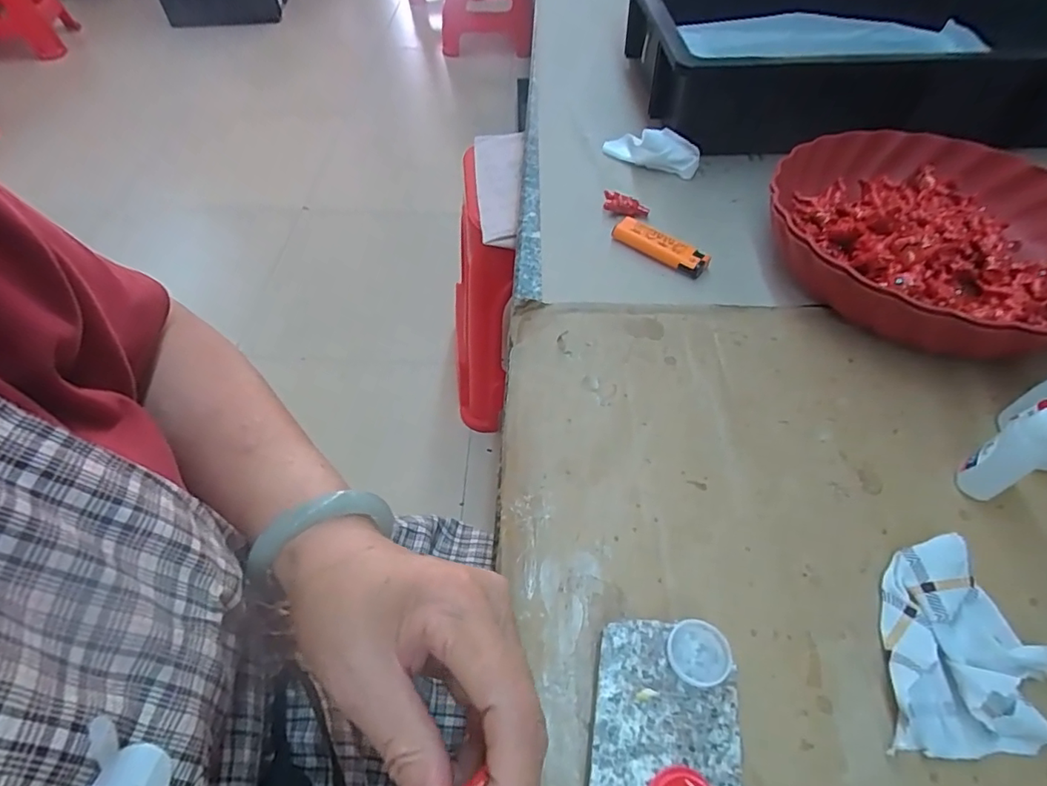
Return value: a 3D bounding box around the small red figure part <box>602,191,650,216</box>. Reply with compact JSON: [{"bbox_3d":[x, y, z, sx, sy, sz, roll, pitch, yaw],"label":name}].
[{"bbox_3d":[0.088,-0.164,0.466,0.041,0.016,0.013,22,56,17],"label":"small red figure part"}]

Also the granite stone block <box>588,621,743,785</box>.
[{"bbox_3d":[0.060,0.146,0.232,0.060,0.020,0.080,8,53,7],"label":"granite stone block"}]

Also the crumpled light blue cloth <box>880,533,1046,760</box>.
[{"bbox_3d":[0.208,0.120,0.253,0.069,0.017,0.097,13,54,10],"label":"crumpled light blue cloth"}]

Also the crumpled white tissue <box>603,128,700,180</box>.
[{"bbox_3d":[0.118,-0.231,0.510,0.094,0.037,0.023,24,57,18],"label":"crumpled white tissue"}]

